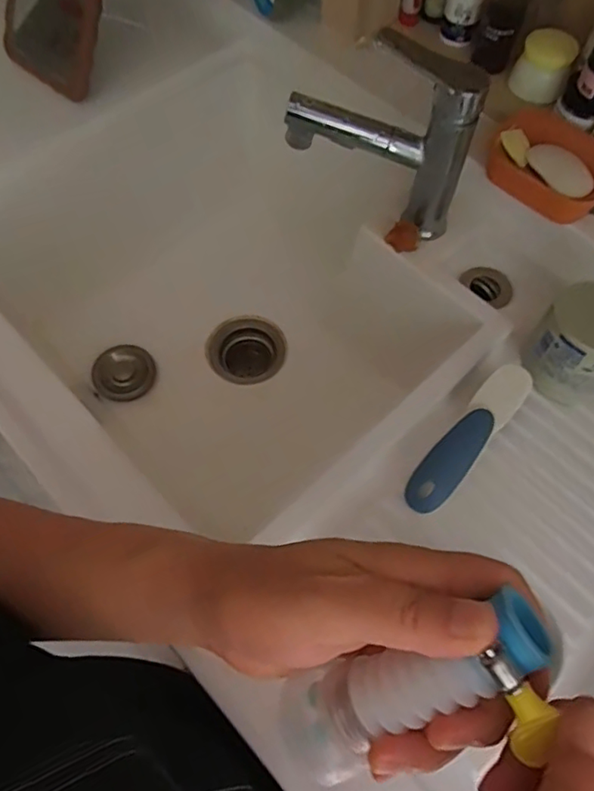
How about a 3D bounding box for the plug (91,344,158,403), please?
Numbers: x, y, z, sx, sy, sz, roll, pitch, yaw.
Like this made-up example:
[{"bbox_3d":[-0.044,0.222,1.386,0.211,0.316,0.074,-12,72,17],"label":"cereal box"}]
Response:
[{"bbox_3d":[-0.236,-0.030,0.777,0.080,0.023,0.078,13,65,-8],"label":"plug"}]

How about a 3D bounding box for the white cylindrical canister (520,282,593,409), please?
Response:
[{"bbox_3d":[0.270,-0.047,0.540,0.085,0.075,0.089,0,64,-1],"label":"white cylindrical canister"}]

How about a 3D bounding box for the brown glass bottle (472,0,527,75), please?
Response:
[{"bbox_3d":[0.234,-0.430,0.634,0.047,0.115,0.058,21,66,9],"label":"brown glass bottle"}]

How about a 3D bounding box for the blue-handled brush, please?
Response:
[{"bbox_3d":[0.161,0.035,0.523,0.038,0.036,0.152,38,69,16],"label":"blue-handled brush"}]

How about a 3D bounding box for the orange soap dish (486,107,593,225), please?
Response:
[{"bbox_3d":[0.274,-0.246,0.603,0.134,0.038,0.111,39,69,16],"label":"orange soap dish"}]

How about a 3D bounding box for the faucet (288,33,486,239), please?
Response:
[{"bbox_3d":[0.082,-0.256,0.574,0.180,0.179,0.054,19,65,8],"label":"faucet"}]

